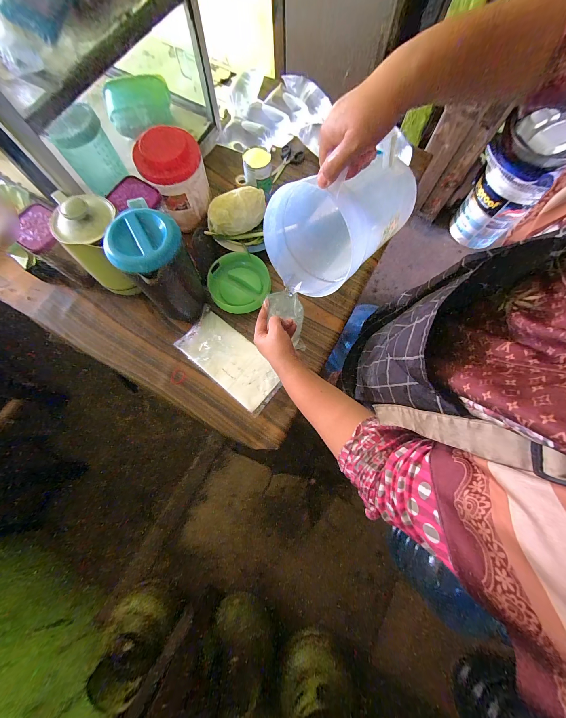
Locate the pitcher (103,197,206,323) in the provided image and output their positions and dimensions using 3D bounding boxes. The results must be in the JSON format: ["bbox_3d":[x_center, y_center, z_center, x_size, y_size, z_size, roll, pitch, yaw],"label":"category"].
[{"bbox_3d":[-0.253,-0.187,0.540,0.129,0.225,0.122,0,75,0],"label":"pitcher"}]

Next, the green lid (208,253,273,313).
[{"bbox_3d":[-0.112,-0.193,0.642,0.146,0.032,0.156,0,75,0],"label":"green lid"}]

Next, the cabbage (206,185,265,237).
[{"bbox_3d":[-0.115,-0.377,0.645,0.156,0.077,0.092,-16,77,-4],"label":"cabbage"}]

